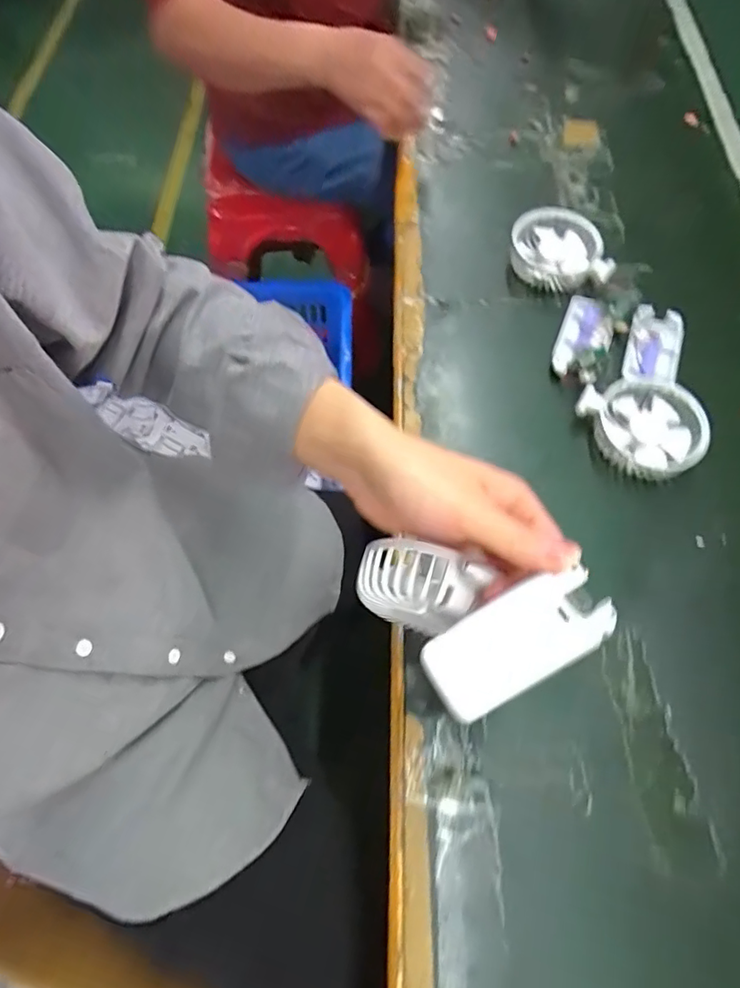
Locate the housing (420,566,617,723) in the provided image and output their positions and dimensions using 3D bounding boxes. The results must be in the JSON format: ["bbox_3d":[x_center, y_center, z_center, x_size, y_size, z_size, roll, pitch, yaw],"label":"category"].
[{"bbox_3d":[0.074,0.076,0.273,0.096,0.009,0.043,-35,67,13],"label":"housing"}]

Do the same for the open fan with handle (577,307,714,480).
[{"bbox_3d":[0.272,-0.095,0.510,0.110,0.047,0.178,33,68,14],"label":"open fan with handle"}]

